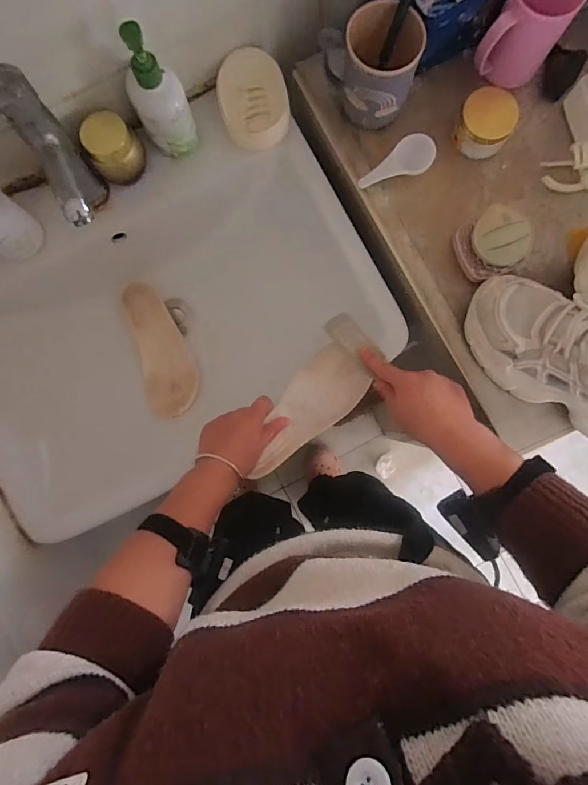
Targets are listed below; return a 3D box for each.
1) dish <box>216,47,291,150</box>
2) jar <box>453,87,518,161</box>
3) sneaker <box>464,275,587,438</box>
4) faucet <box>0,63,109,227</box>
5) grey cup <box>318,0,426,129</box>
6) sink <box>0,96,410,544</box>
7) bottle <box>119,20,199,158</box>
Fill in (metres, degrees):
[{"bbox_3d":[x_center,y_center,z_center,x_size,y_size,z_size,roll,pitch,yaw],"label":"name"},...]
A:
[{"bbox_3d":[-0.054,-0.387,0.566,0.091,0.037,0.116,-10,87,-1],"label":"dish"},{"bbox_3d":[0.240,-0.339,0.536,0.065,0.045,0.063,0,87,0],"label":"jar"},{"bbox_3d":[0.322,-0.039,0.478,0.260,0.123,0.109,35,87,2],"label":"sneaker"},{"bbox_3d":[-0.258,-0.245,0.484,0.046,0.173,0.126,-26,87,-2],"label":"faucet"},{"bbox_3d":[0.088,-0.385,0.512,0.111,0.104,0.082,10,87,1],"label":"grey cup"},{"bbox_3d":[-0.174,-0.095,0.642,0.581,0.180,0.433,-29,87,-2],"label":"sink"},{"bbox_3d":[-0.163,-0.349,0.500,0.069,0.148,0.057,-17,87,-1],"label":"bottle"}]

